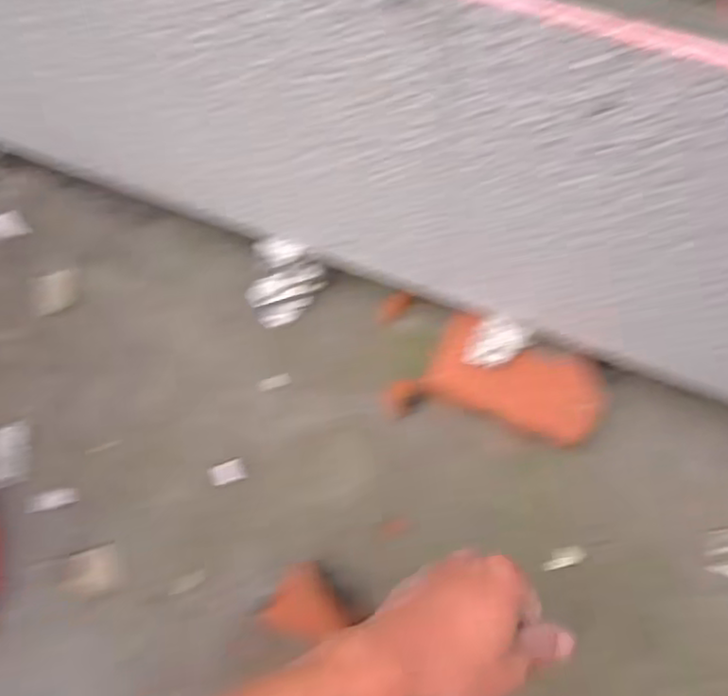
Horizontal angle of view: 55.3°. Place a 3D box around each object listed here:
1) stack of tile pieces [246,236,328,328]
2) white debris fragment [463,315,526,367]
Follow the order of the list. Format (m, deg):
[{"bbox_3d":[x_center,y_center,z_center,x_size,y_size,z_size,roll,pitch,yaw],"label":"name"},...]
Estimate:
[{"bbox_3d":[-0.066,-0.064,0.612,0.070,0.075,0.045,-36,72,-10],"label":"stack of tile pieces"},{"bbox_3d":[0.105,-0.004,0.556,0.043,0.007,0.043,2,100,11],"label":"white debris fragment"}]

